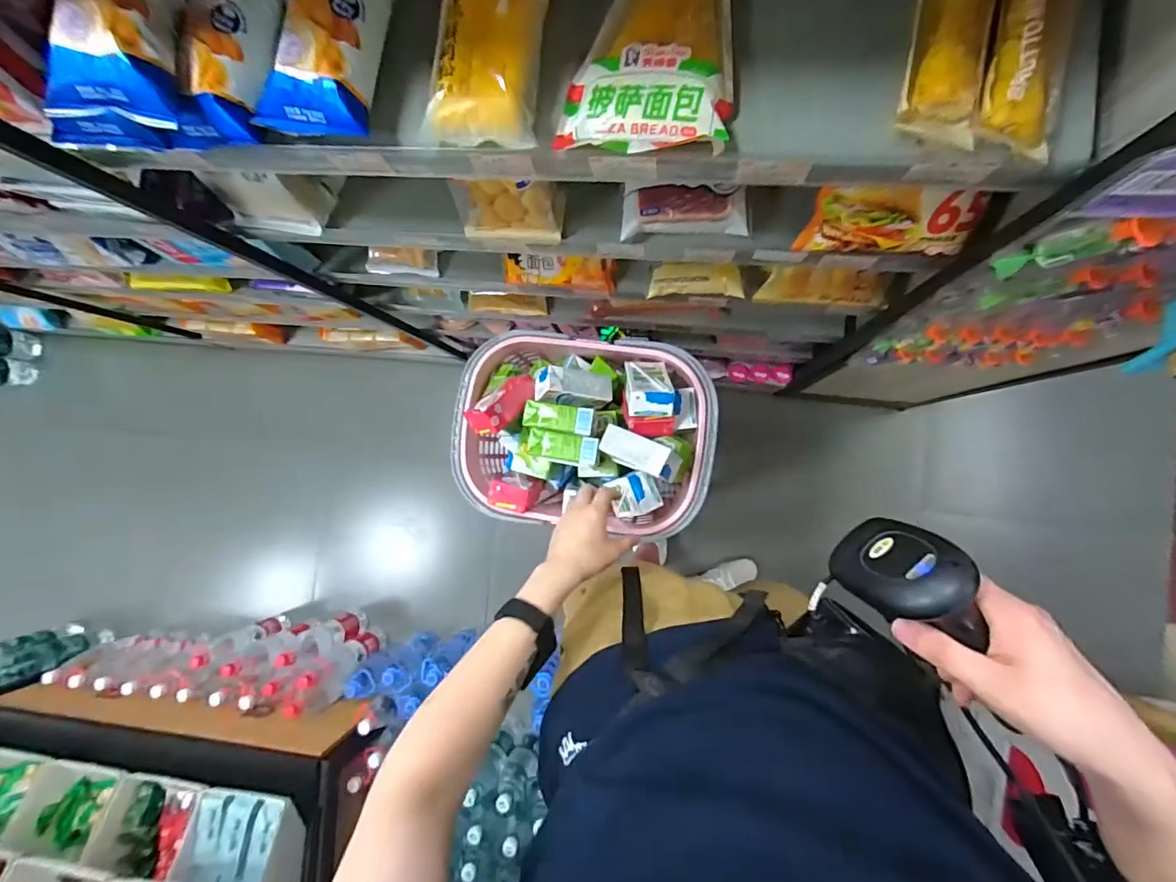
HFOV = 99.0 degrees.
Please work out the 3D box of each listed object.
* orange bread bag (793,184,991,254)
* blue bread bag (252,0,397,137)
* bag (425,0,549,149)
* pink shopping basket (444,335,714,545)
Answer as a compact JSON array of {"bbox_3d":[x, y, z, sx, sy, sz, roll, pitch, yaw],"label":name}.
[{"bbox_3d":[0.298,-0.216,0.491,0.146,0.083,0.046,14,91,9],"label":"orange bread bag"},{"bbox_3d":[-0.223,-0.356,0.429,0.098,0.046,0.178,11,91,10],"label":"blue bread bag"},{"bbox_3d":[-0.082,-0.329,0.412,0.096,0.036,0.164,7,90,10],"label":"bag"},{"bbox_3d":[-0.006,-0.015,0.838,0.410,0.228,0.298,8,90,10],"label":"pink shopping basket"}]

